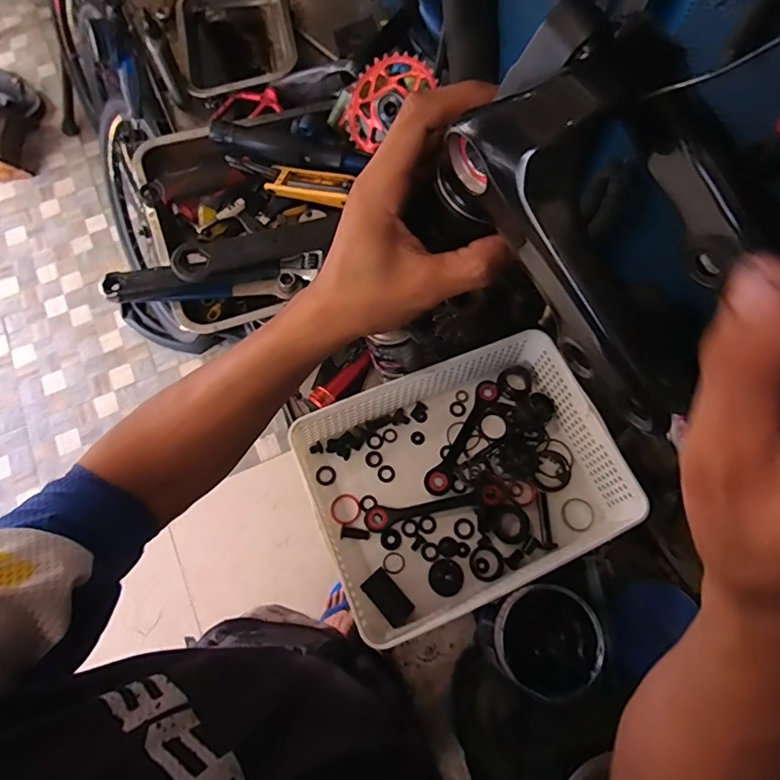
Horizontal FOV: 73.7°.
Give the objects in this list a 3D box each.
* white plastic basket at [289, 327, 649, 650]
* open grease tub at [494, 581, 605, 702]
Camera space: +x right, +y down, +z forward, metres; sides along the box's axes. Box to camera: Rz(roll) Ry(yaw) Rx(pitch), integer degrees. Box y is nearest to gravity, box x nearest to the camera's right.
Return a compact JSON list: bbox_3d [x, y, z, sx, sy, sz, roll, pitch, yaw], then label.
[{"bbox_3d":[0.087,0.100,0.596,0.348,0.079,0.257,-22,71,-8],"label":"white plastic basket"},{"bbox_3d":[0.156,0.254,0.534,0.097,0.070,0.096,0,70,0],"label":"open grease tub"}]

